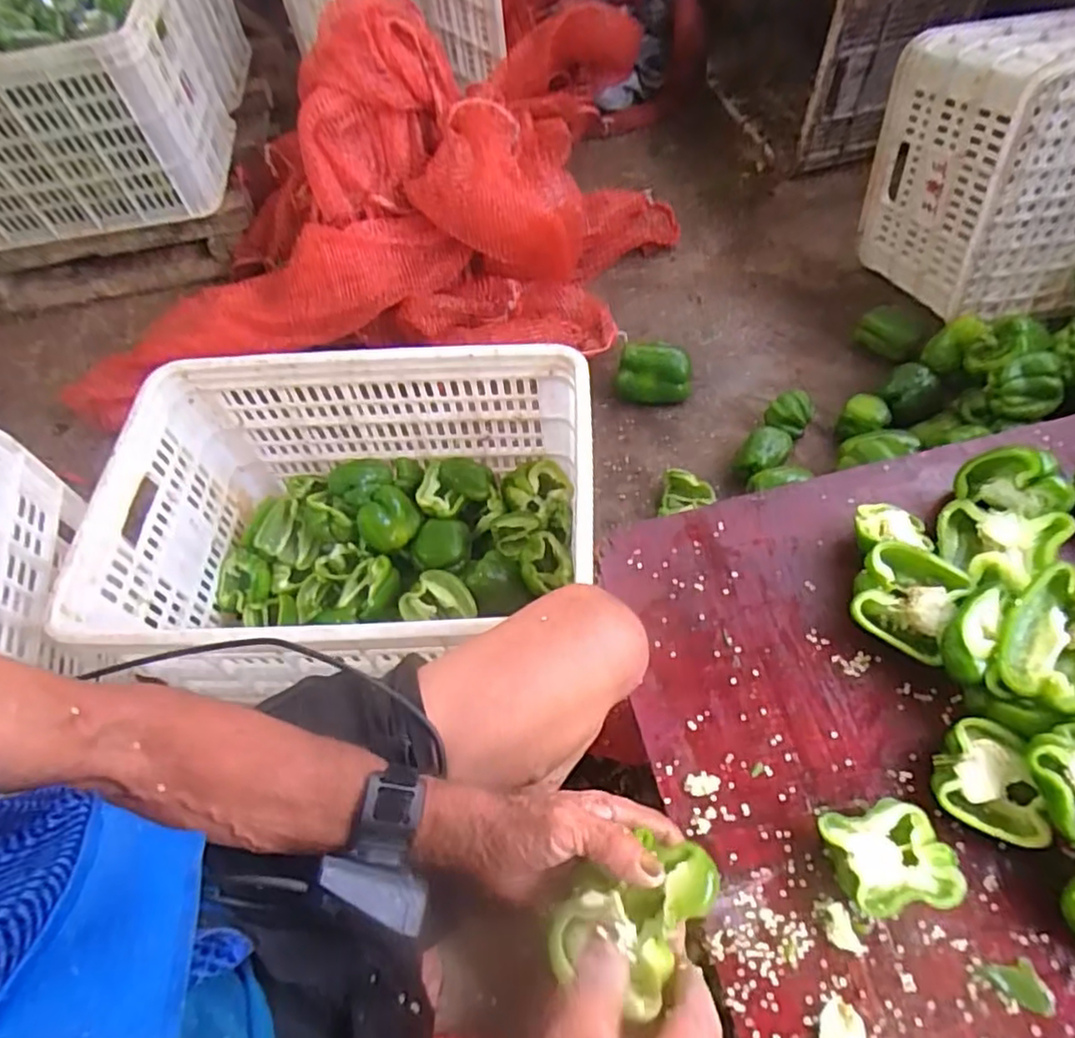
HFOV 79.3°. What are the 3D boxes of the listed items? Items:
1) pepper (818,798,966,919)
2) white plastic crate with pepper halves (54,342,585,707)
[{"bbox_3d":[0.243,0.237,0.455,0.074,0.045,0.065,-12,59,-3],"label":"pepper"},{"bbox_3d":[-0.200,0.008,0.775,0.509,0.245,0.339,-2,59,4],"label":"white plastic crate with pepper halves"}]

